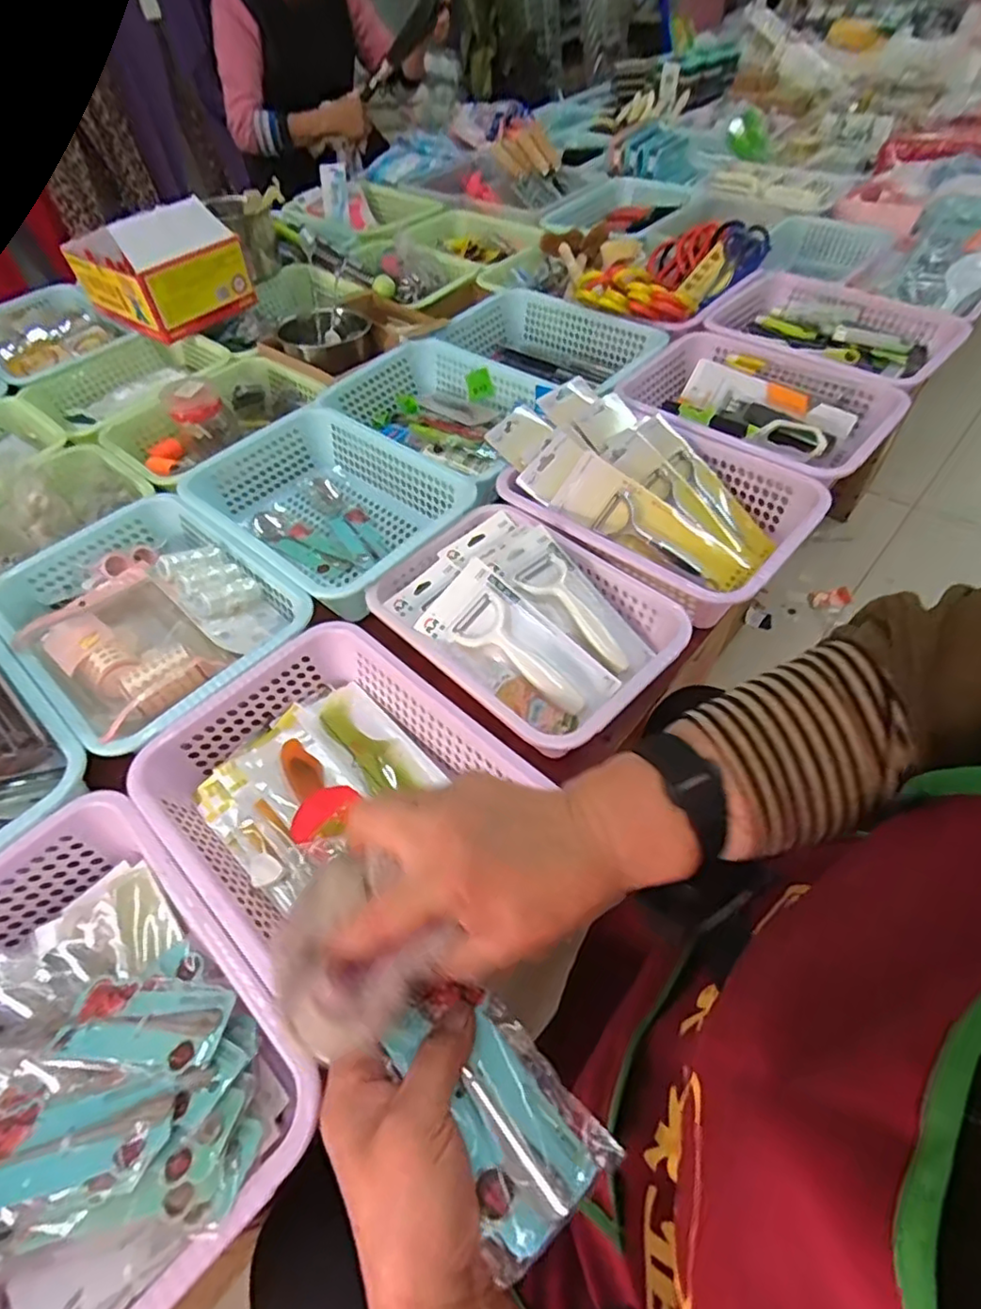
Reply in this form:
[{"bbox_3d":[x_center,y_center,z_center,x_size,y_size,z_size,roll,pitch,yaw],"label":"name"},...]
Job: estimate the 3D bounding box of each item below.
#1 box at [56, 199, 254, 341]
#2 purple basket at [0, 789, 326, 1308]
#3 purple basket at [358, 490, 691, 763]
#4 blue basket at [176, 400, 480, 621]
[{"bbox_3d":[-0.583,-0.672,1.078,0.254,0.162,0.185,26,59,22],"label":"box"},{"bbox_3d":[-0.295,0.283,0.433,0.337,0.080,0.247,35,62,26],"label":"purple basket"},{"bbox_3d":[0.031,-0.043,0.662,0.309,0.072,0.222,36,63,27],"label":"purple basket"},{"bbox_3d":[-0.213,-0.189,0.812,0.335,0.089,0.245,32,61,25],"label":"blue basket"}]

